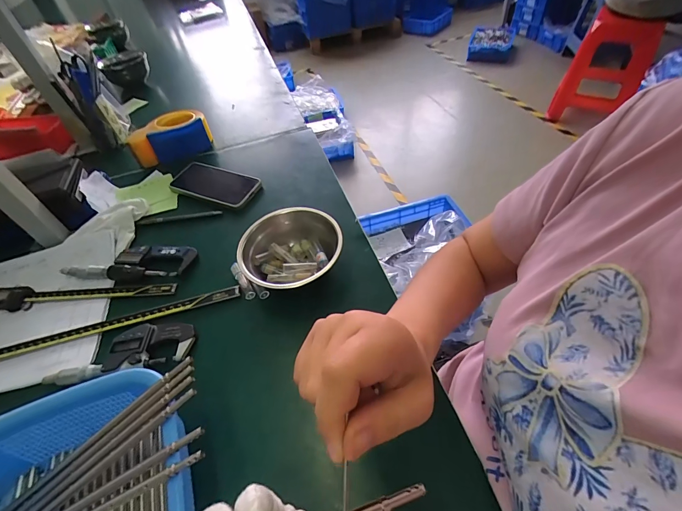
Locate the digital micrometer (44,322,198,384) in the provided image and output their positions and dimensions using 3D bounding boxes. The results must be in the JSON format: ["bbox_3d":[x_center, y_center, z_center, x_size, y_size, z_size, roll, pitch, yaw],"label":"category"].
[{"bbox_3d":[-0.251,0.111,0.386,0.158,0.018,0.053,-16,49,-7],"label":"digital micrometer"}]

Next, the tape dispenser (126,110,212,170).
[{"bbox_3d":[-0.326,-0.230,0.661,0.134,0.065,0.086,-14,49,-5],"label":"tape dispenser"}]

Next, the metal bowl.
[{"bbox_3d":[-0.060,-0.002,0.435,0.120,0.059,0.122,-3,49,4],"label":"metal bowl"}]

